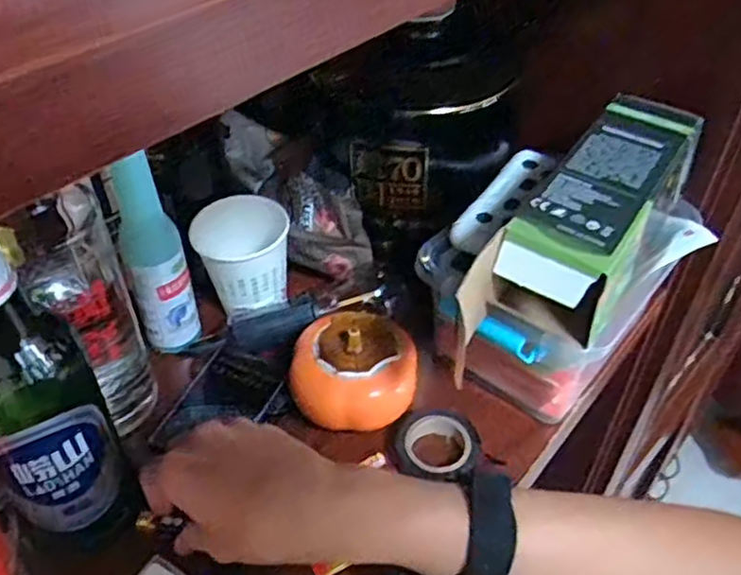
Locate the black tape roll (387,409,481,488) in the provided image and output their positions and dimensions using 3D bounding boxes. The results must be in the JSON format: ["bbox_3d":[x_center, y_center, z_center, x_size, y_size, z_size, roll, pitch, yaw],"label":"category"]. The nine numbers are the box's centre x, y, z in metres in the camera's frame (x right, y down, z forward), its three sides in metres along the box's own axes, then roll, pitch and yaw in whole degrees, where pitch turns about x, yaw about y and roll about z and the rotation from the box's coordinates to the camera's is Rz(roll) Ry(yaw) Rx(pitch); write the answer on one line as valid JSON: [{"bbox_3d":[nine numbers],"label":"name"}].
[{"bbox_3d":[0.043,0.108,0.466,0.062,0.020,0.049,7,43,7],"label":"black tape roll"}]

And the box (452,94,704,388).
[{"bbox_3d":[0.139,-0.041,0.437,0.074,0.080,0.212,25,48,25],"label":"box"}]

